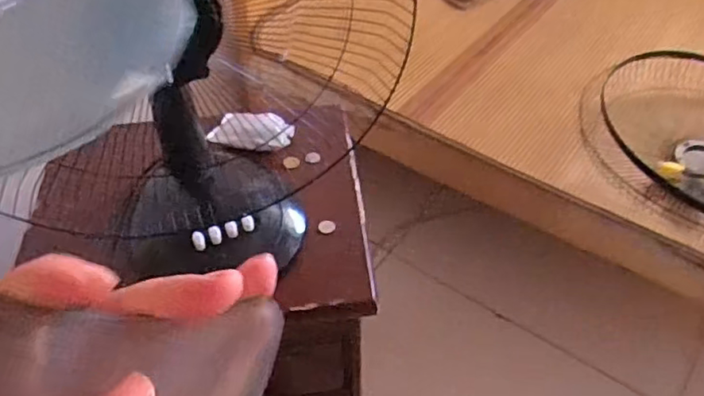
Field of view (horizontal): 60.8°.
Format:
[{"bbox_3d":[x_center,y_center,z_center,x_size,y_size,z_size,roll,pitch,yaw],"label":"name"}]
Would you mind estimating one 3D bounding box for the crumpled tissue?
[{"bbox_3d":[-0.132,-0.089,0.792,0.104,0.031,0.046,-4,48,-3],"label":"crumpled tissue"}]

